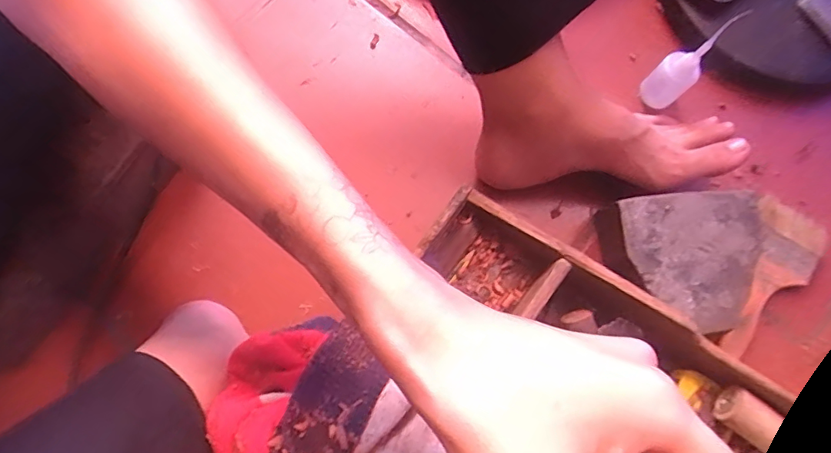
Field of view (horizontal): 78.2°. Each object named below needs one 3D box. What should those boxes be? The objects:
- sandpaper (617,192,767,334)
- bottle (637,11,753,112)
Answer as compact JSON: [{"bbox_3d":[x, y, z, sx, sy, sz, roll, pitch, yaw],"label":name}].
[{"bbox_3d":[0.233,0.028,0.420,0.106,0.016,0.108,-4,78,-3],"label":"sandpaper"},{"bbox_3d":[0.244,-0.146,0.463,0.039,0.110,0.036,0,77,-2],"label":"bottle"}]

